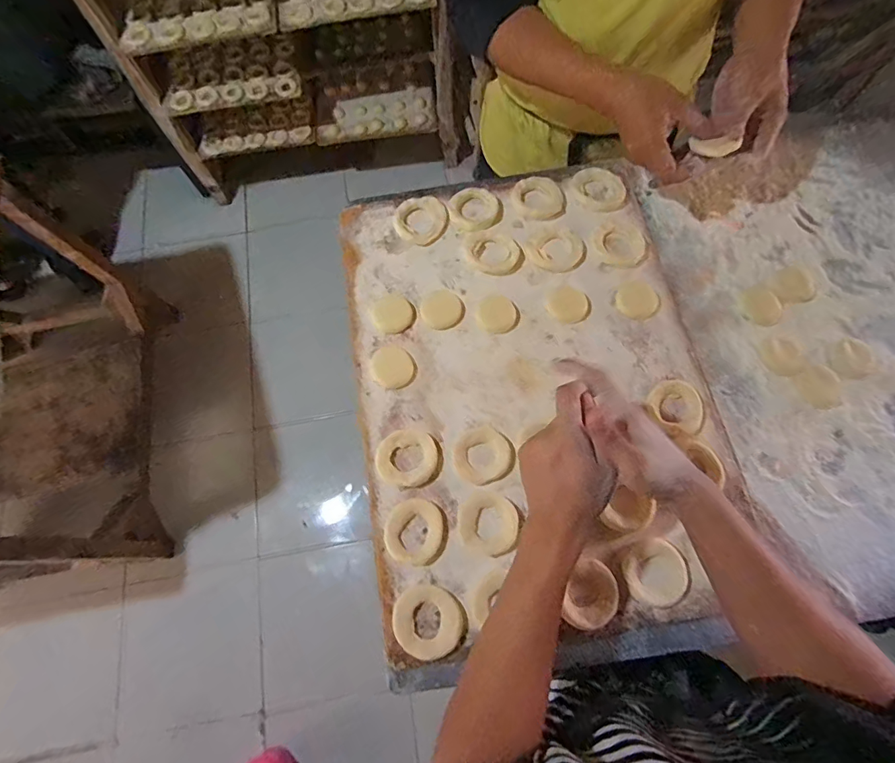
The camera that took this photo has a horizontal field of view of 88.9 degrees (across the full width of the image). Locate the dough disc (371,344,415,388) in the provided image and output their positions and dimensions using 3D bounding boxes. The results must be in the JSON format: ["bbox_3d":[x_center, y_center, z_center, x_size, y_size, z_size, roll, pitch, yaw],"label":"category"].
[{"bbox_3d":[-0.068,-0.019,0.567,0.048,0.004,0.055,-30,74,-10],"label":"dough disc"}]

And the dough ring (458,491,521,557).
[{"bbox_3d":[0.046,0.156,0.503,0.068,0.007,0.062,0,71,0],"label":"dough ring"}]

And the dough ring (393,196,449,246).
[{"bbox_3d":[-0.035,-0.224,0.630,0.074,0.012,0.074,0,71,0],"label":"dough ring"}]

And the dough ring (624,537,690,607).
[{"bbox_3d":[0.225,0.204,0.484,0.065,0.009,0.067,0,71,0],"label":"dough ring"}]

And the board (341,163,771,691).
[{"bbox_3d":[0.099,0.000,0.557,0.420,0.016,0.604,-11,72,-4],"label":"board"}]

